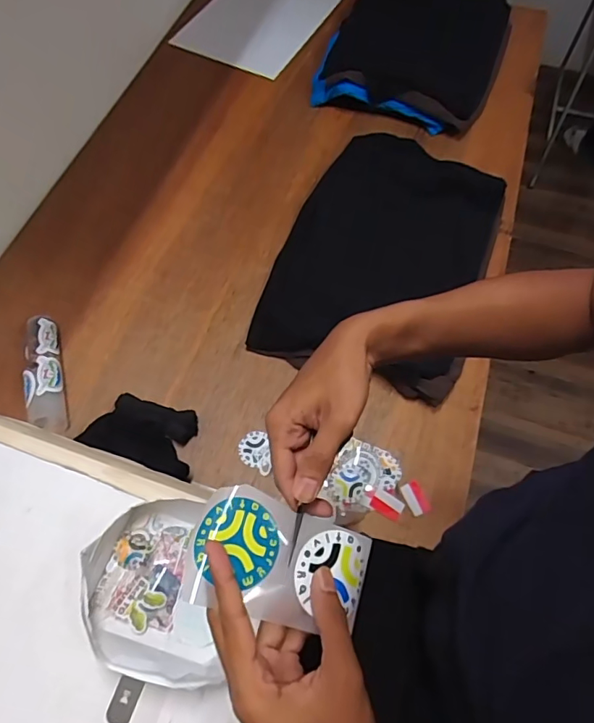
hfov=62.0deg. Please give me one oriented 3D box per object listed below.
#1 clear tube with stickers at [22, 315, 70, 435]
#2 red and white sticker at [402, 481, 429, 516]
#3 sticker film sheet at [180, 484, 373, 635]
[{"bbox_3d":[-0.396,0.021,0.778,0.053,0.047,0.194,-15,65,-8],"label":"clear tube with stickers"},{"bbox_3d":[0.173,0.200,0.723,0.026,0.004,0.047,-19,65,-10],"label":"red and white sticker"},{"bbox_3d":[-0.010,0.138,0.344,0.124,0.010,0.075,21,67,-11],"label":"sticker film sheet"}]

